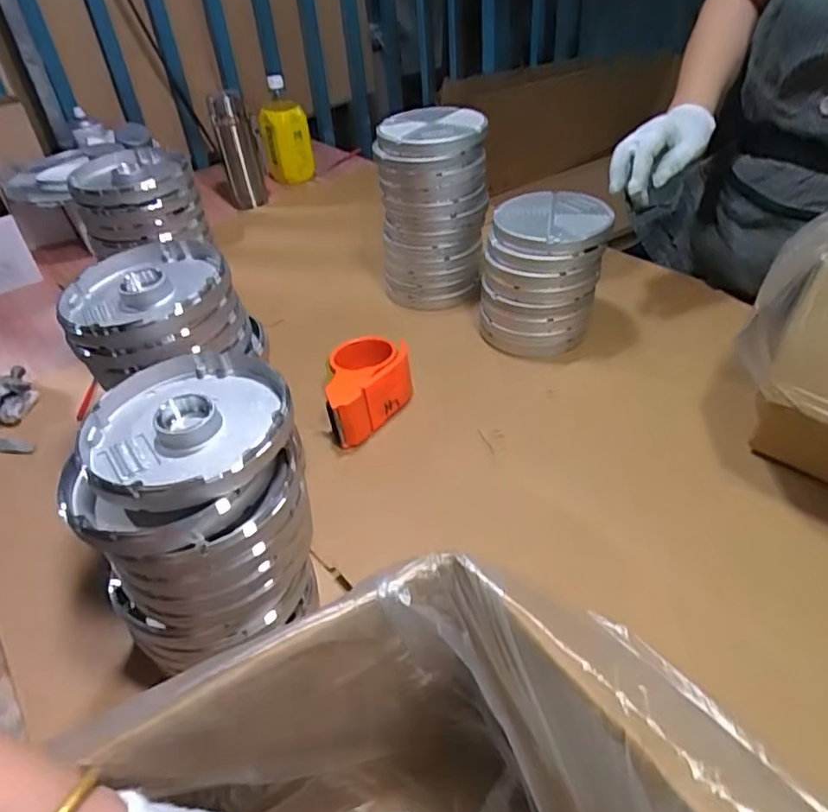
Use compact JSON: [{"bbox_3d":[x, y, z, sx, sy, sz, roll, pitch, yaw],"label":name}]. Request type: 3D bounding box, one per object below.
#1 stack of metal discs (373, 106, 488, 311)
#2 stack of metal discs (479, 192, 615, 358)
[{"bbox_3d":[0.023,-0.264,0.845,0.144,0.230,0.126,-2,40,6],"label":"stack of metal discs"},{"bbox_3d":[0.157,-0.161,0.764,0.142,0.154,0.126,8,42,17],"label":"stack of metal discs"}]

